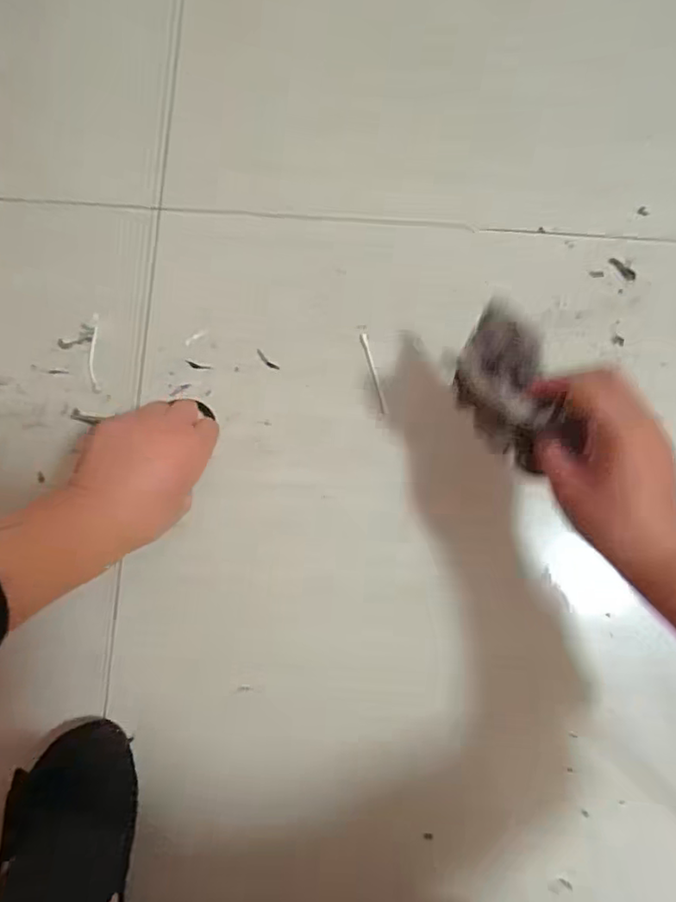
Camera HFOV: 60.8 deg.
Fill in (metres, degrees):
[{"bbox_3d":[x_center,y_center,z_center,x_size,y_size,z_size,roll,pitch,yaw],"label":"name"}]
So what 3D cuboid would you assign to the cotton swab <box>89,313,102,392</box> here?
[{"bbox_3d":[-0.207,-0.083,0.489,0.010,0.008,0.067,-5,81,-1],"label":"cotton swab"}]

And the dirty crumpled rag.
[{"bbox_3d":[0.111,-0.047,0.386,0.056,0.055,0.114,-9,82,-2],"label":"dirty crumpled rag"}]

